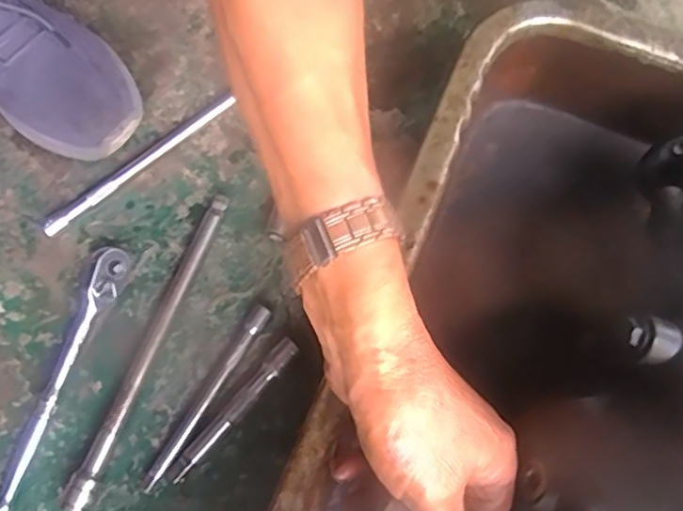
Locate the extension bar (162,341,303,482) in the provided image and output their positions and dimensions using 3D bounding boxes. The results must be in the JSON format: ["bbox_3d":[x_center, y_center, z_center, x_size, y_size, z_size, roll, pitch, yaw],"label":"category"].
[{"bbox_3d":[-0.078,0.110,0.447,0.015,0.020,0.125,41,75,13],"label":"extension bar"}]

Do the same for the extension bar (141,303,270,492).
[{"bbox_3d":[-0.098,0.101,0.454,0.013,0.014,0.148,31,73,10],"label":"extension bar"}]

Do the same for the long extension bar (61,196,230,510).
[{"bbox_3d":[-0.141,0.065,0.468,0.016,0.020,0.249,19,72,7],"label":"long extension bar"}]

